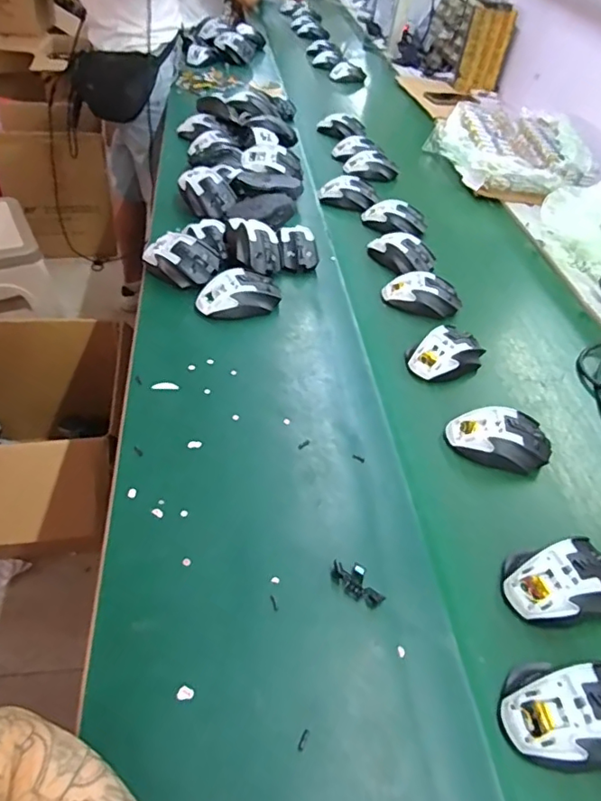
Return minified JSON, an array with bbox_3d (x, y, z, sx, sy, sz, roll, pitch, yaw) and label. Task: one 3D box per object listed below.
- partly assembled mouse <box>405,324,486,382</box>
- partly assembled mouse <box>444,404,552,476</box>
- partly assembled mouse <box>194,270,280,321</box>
[{"bbox_3d":[0.195,-0.063,0.720,0.101,0.038,0.074,-24,54,-29],"label":"partly assembled mouse"},{"bbox_3d":[0.231,0.043,0.623,0.116,0.043,0.059,14,45,4],"label":"partly assembled mouse"},{"bbox_3d":[-0.085,-0.146,0.738,0.115,0.040,0.062,-15,50,-23],"label":"partly assembled mouse"}]

